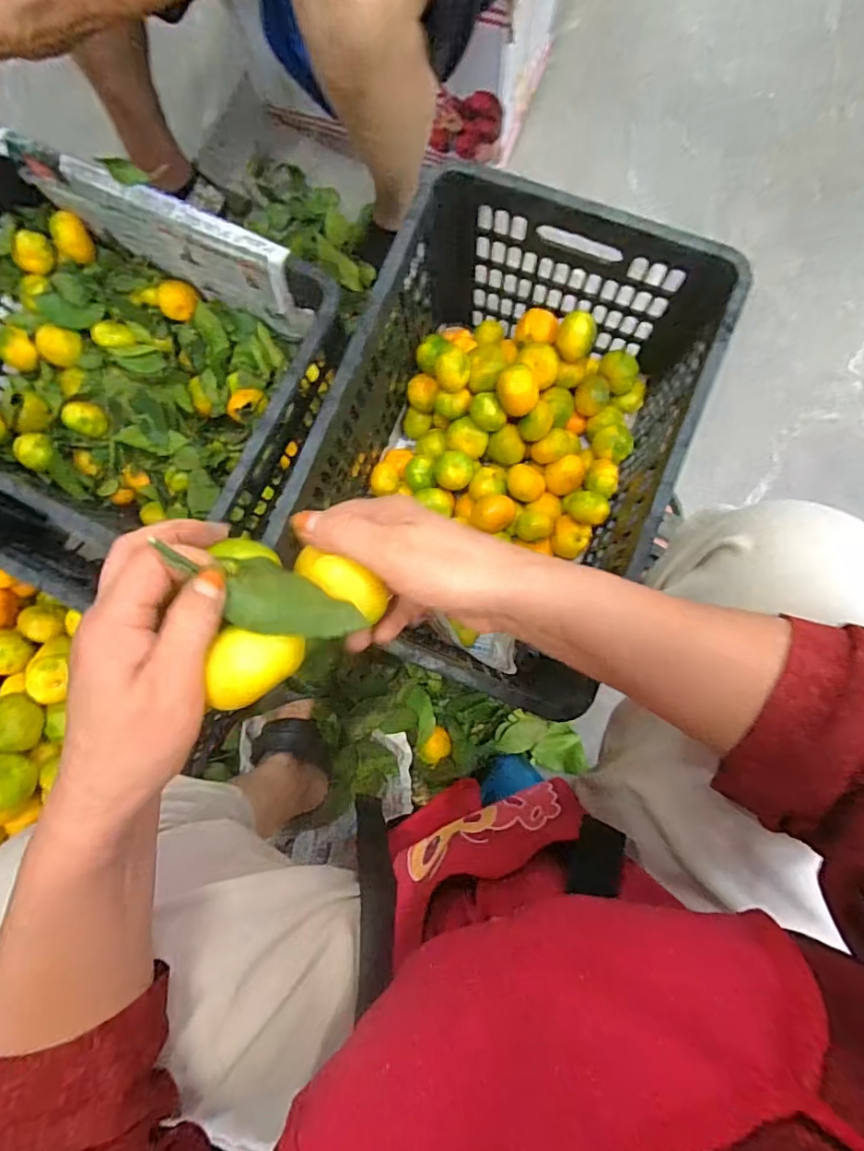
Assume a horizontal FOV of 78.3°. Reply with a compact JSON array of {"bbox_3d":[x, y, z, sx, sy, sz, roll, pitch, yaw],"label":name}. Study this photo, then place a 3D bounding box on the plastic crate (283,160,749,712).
[{"bbox_3d":[0.084,-0.151,0.644,0.339,0.263,0.439,22,86,5],"label":"plastic crate"}]

